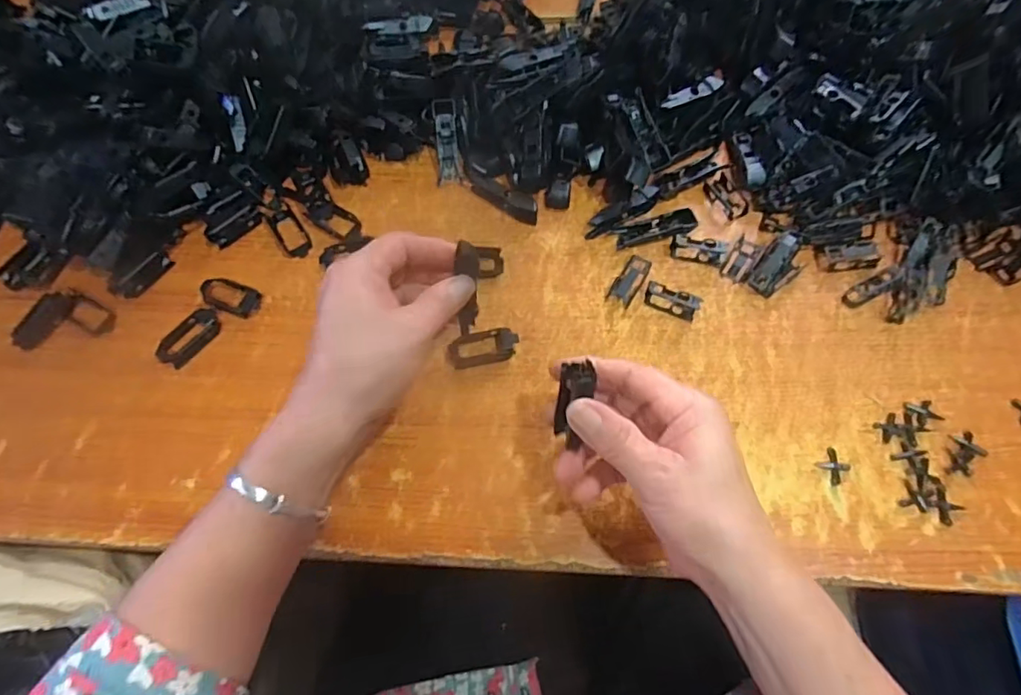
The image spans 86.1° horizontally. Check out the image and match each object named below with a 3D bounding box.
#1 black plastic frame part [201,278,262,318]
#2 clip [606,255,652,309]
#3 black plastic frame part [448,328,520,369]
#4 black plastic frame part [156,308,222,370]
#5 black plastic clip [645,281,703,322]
[{"bbox_3d":[-0.215,-0.039,0.420,0.045,0.009,0.024,17,68,10],"label":"black plastic frame part"},{"bbox_3d":[0.090,-0.051,0.412,0.018,0.011,0.040,29,71,15],"label":"clip"},{"bbox_3d":[-0.020,0.000,0.397,0.050,0.013,0.023,-13,66,-3],"label":"black plastic frame part"},{"bbox_3d":[-0.240,-0.009,0.407,0.024,0.010,0.049,32,71,16],"label":"black plastic frame part"},{"bbox_3d":[0.118,-0.035,0.396,0.039,0.018,0.014,26,70,14],"label":"black plastic clip"}]

